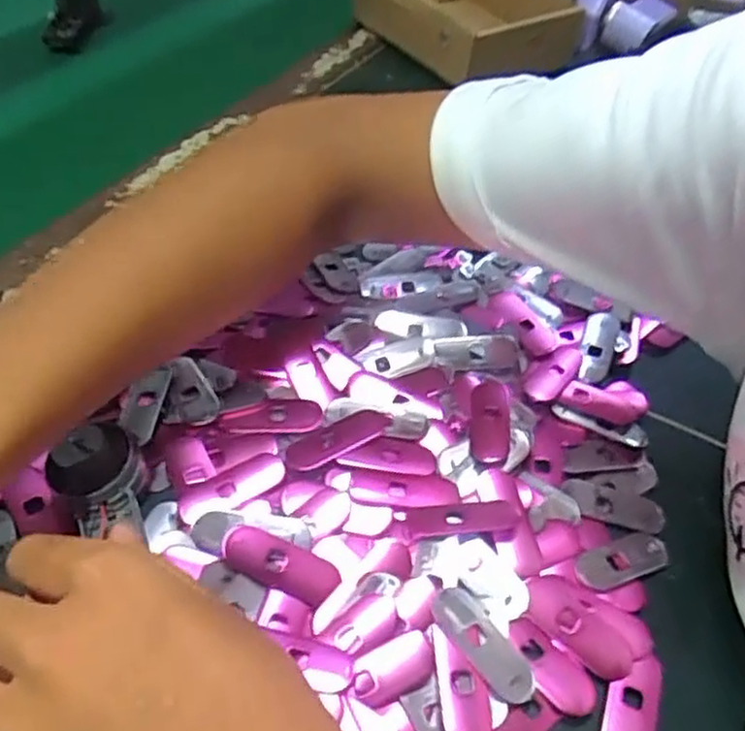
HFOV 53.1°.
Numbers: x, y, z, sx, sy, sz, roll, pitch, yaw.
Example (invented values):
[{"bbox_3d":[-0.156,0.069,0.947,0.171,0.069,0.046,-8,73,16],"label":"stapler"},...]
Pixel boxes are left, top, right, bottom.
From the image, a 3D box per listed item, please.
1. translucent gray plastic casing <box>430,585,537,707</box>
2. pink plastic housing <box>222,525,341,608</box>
[{"bbox_3d":[0.042,0.108,0.290,0.018,0.008,0.048,-29,57,-30],"label":"translucent gray plastic casing"},{"bbox_3d":[-0.037,0.081,0.303,0.048,0.007,0.018,24,48,-4],"label":"pink plastic housing"}]

